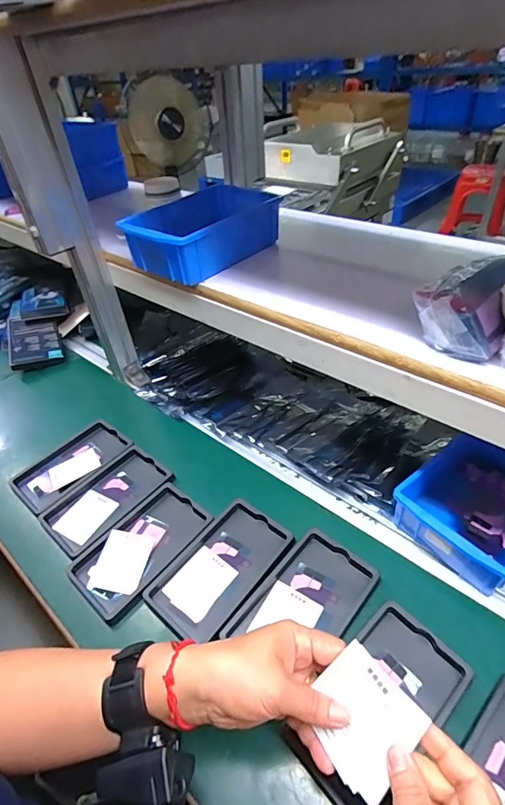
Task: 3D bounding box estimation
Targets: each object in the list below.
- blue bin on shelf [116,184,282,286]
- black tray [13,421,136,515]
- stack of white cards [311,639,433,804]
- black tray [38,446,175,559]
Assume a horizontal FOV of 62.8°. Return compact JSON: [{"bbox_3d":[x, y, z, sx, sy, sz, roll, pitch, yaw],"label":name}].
[{"bbox_3d":[-0.068,-0.236,0.572,0.135,0.065,0.193,30,52,34],"label":"blue bin on shelf"},{"bbox_3d":[-0.267,0.092,0.615,0.095,0.015,0.156,27,50,32],"label":"black tray"},{"bbox_3d":[0.074,0.220,0.288,0.070,0.005,0.067,-53,48,1],"label":"stack of white cards"},{"bbox_3d":[-0.195,0.132,0.564,0.100,0.022,0.158,29,51,33],"label":"black tray"}]

